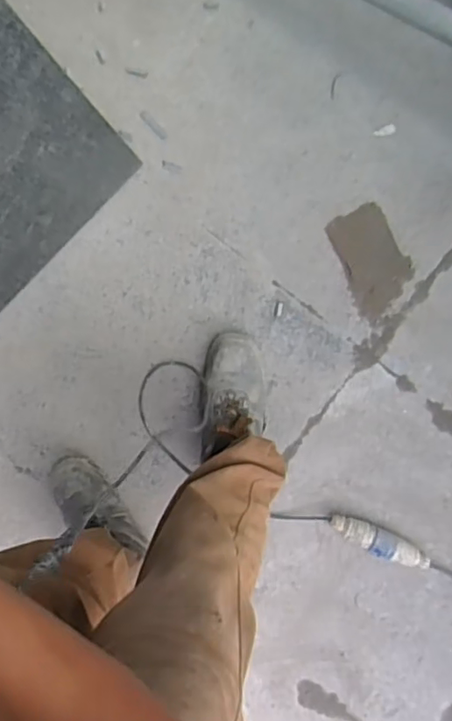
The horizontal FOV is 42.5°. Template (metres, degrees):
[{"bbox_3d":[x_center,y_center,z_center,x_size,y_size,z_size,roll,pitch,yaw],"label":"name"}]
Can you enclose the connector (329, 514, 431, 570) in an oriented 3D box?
[{"bbox_3d":[0.295,0.346,1.119,0.200,0.047,0.051,22,94,1],"label":"connector"}]

